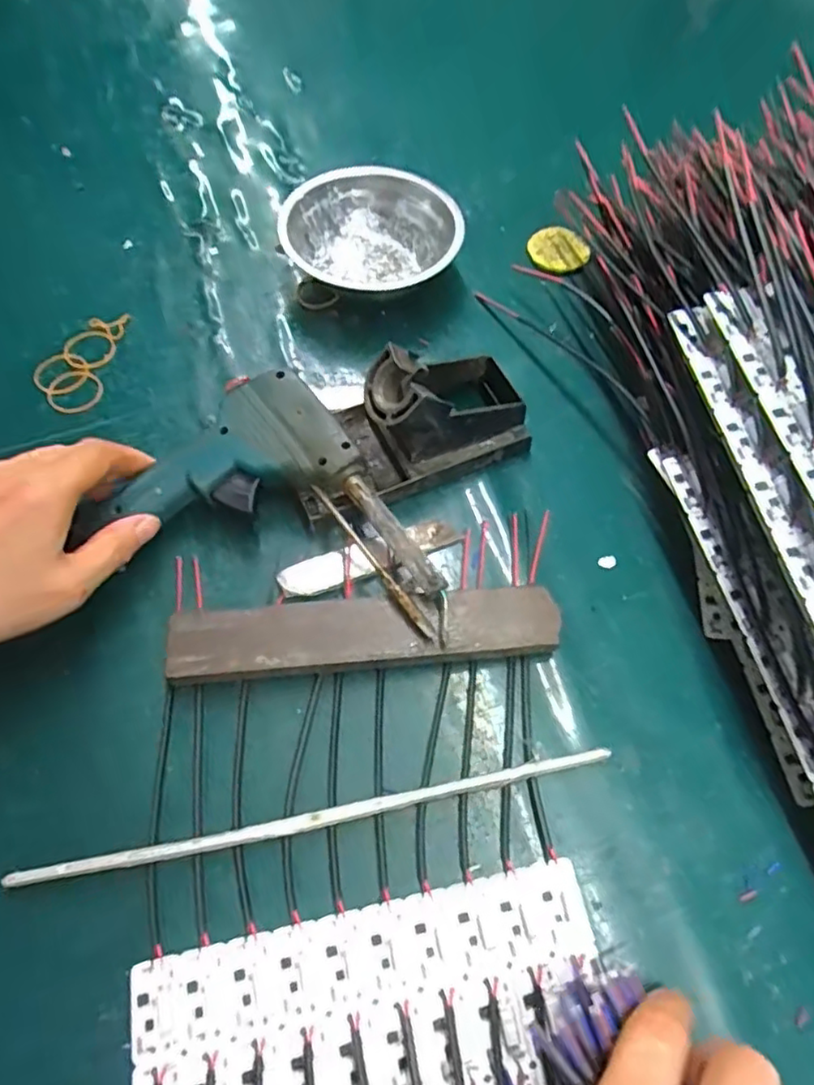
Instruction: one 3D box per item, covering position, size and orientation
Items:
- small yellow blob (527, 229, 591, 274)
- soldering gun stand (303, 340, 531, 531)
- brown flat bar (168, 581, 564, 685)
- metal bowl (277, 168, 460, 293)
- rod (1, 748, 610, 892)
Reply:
[{"bbox_3d":[0.116,-0.225,0.490,0.044,0.010,0.040,34,67,16],"label":"small yellow blob"},{"bbox_3d":[-0.002,-0.077,0.375,0.154,0.065,0.083,-26,65,-14],"label":"soldering gun stand"},{"bbox_3d":[-0.021,0.048,0.333,0.197,0.022,0.036,-5,62,-3],"label":"brown flat bar"},{"bbox_3d":[-0.028,-0.224,0.471,0.123,0.042,0.123,0,62,0],"label":"metal bowl"},{"bbox_3d":[-0.039,0.128,0.296,0.275,0.009,0.008,-10,62,-6],"label":"rod"}]

